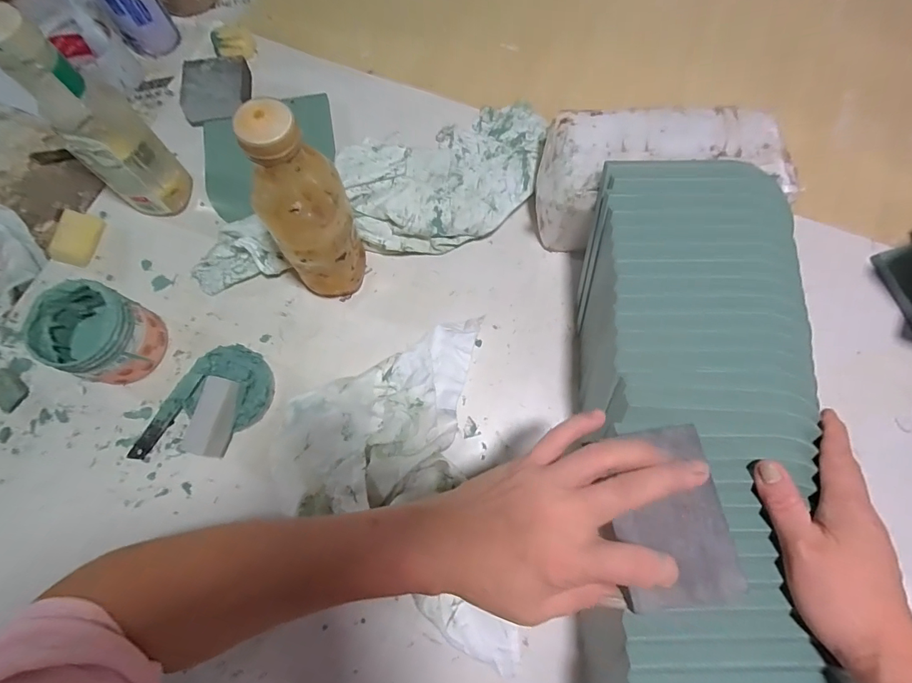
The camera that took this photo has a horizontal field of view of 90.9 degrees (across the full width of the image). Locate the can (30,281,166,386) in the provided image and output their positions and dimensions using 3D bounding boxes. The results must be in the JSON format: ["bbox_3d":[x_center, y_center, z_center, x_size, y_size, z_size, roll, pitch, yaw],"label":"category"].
[{"bbox_3d":[-0.330,-0.007,0.414,0.073,0.081,0.076,0,74,-1],"label":"can"}]

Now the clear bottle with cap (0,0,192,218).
[{"bbox_3d":[-0.325,-0.194,0.410,0.062,0.202,0.065,41,77,10],"label":"clear bottle with cap"}]

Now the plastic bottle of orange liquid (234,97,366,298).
[{"bbox_3d":[-0.122,-0.100,0.380,0.071,0.209,0.057,-18,75,-6],"label":"plastic bottle of orange liquid"}]

